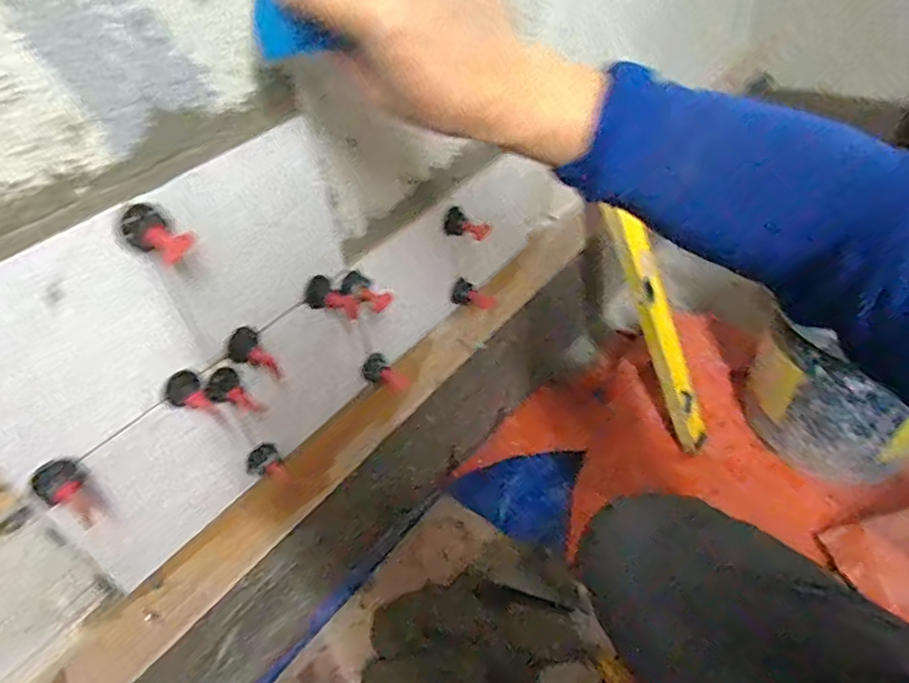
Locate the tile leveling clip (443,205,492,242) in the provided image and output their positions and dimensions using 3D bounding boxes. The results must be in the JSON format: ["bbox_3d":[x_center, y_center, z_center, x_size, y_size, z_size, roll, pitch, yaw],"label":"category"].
[{"bbox_3d":[0.014,-0.125,0.644,0.050,0.024,0.026,22,47,2],"label":"tile leveling clip"}]

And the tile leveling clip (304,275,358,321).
[{"bbox_3d":[-0.106,-0.035,0.522,0.050,0.027,0.025,26,52,29],"label":"tile leveling clip"}]

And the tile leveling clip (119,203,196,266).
[{"bbox_3d":[-0.188,-0.068,0.373,0.035,0.028,0.027,20,49,24],"label":"tile leveling clip"}]

